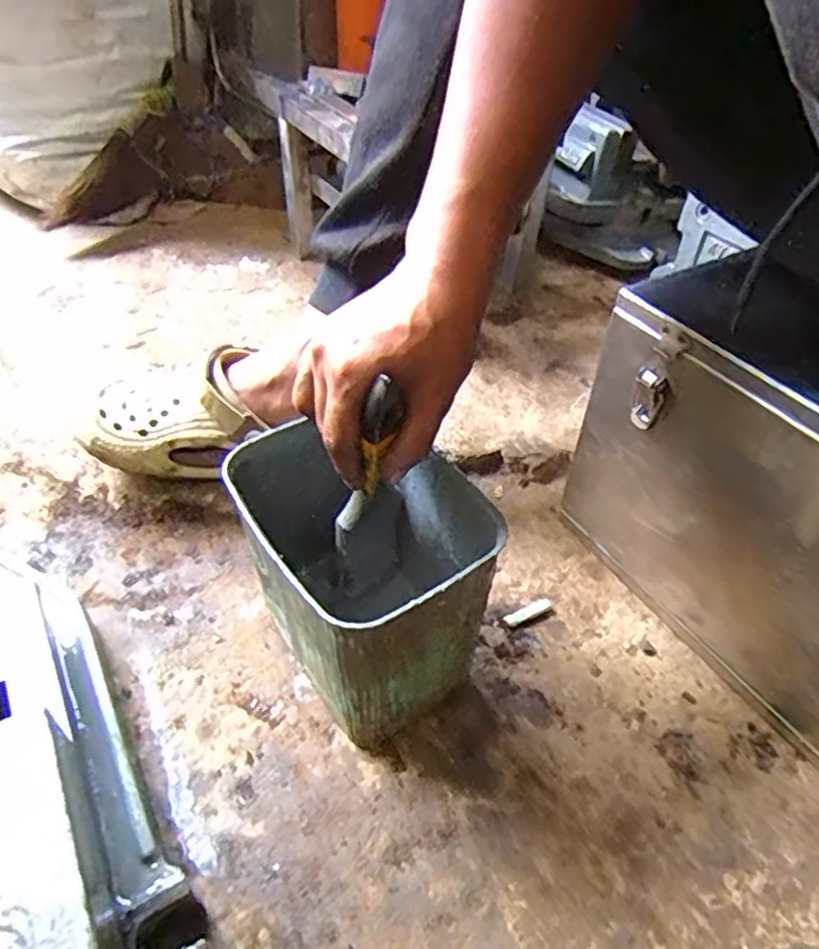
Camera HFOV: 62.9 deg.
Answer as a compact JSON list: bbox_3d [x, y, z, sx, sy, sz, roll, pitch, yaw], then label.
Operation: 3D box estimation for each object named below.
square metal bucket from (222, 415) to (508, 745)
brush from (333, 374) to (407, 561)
[{"bbox_3d":[-0.028,0.058,0.433,0.117,0.133,0.159,-28,50,-23],"label":"square metal bucket"},{"bbox_3d":[-0.025,0.000,0.386,0.019,0.133,0.010,13,45,-9],"label":"brush"}]

